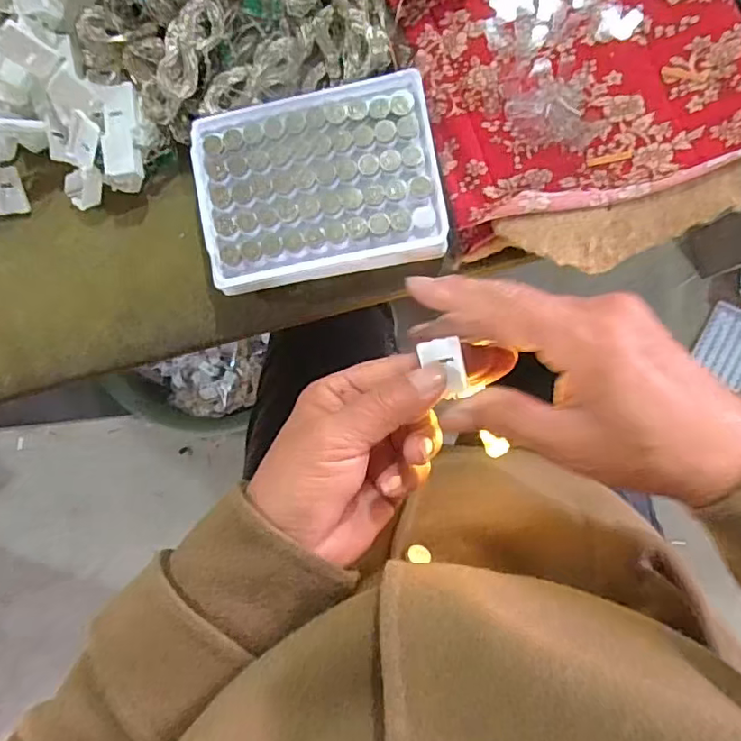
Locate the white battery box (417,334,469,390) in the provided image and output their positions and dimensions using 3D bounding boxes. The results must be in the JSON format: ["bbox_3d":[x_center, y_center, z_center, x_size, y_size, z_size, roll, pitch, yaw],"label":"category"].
[{"bbox_3d":[0.033,-0.002,0.258,0.019,0.004,0.023,-11,88,6],"label":"white battery box"}]

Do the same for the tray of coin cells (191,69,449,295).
[{"bbox_3d":[-0.029,-0.102,0.305,0.126,0.014,0.099,-9,88,6],"label":"tray of coin cells"}]

